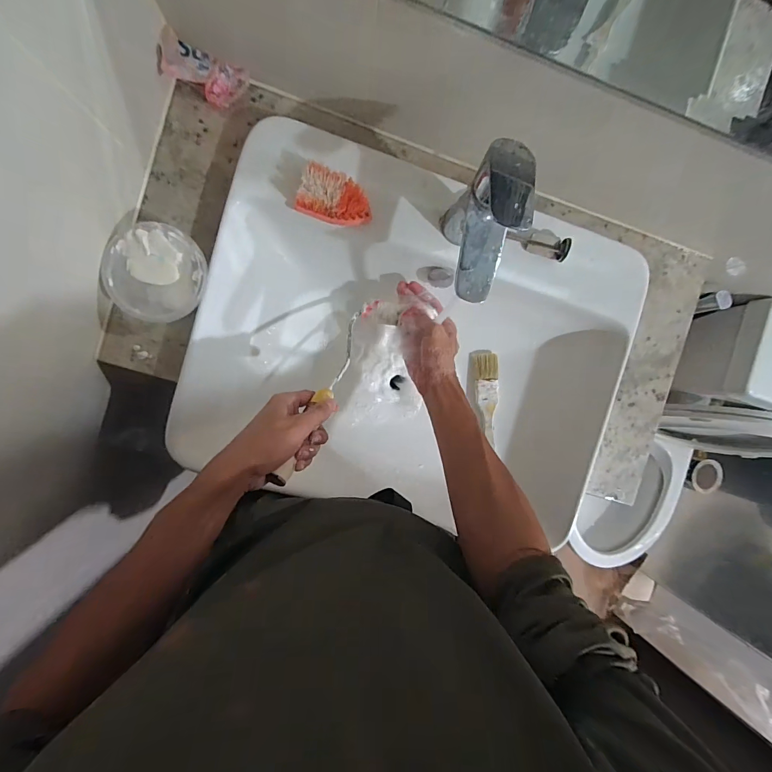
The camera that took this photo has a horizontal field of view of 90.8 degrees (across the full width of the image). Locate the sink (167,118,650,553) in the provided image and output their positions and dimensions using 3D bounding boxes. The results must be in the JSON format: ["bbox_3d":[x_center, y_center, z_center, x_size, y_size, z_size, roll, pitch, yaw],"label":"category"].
[{"bbox_3d":[0.040,-0.042,0.552,0.571,0.152,0.458,17,92,-7],"label":"sink"}]

